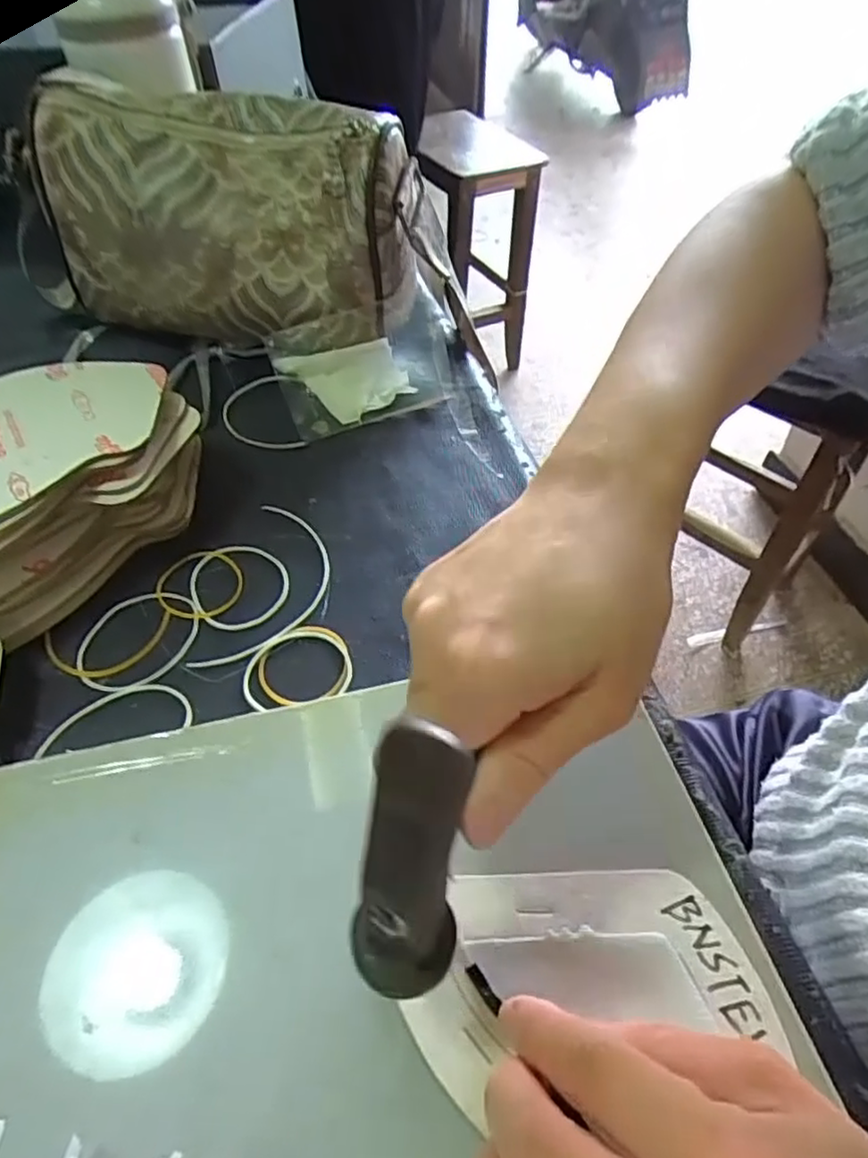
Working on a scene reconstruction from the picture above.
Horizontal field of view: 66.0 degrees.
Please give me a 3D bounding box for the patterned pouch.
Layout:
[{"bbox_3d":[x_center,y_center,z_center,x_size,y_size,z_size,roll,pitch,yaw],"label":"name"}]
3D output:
[{"bbox_3d":[-0.128,-0.231,0.432,0.228,0.119,0.094,9,52,8],"label":"patterned pouch"}]

